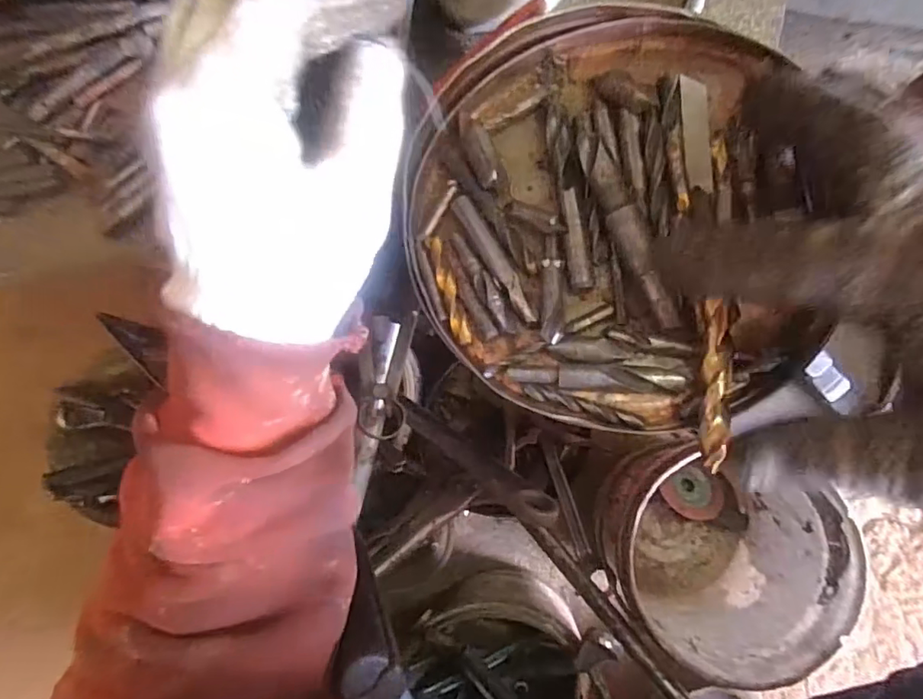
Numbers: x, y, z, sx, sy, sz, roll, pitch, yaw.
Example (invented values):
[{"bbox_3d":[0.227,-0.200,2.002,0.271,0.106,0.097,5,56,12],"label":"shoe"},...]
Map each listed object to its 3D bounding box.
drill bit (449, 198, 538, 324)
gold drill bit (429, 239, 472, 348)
[{"bbox_3d":[0.017,-0.046,0.269,0.010,0.008,0.074,-31,82,3],"label":"drill bit"},{"bbox_3d":[-0.006,-0.030,0.270,0.008,0.007,0.058,-17,83,5],"label":"gold drill bit"}]

